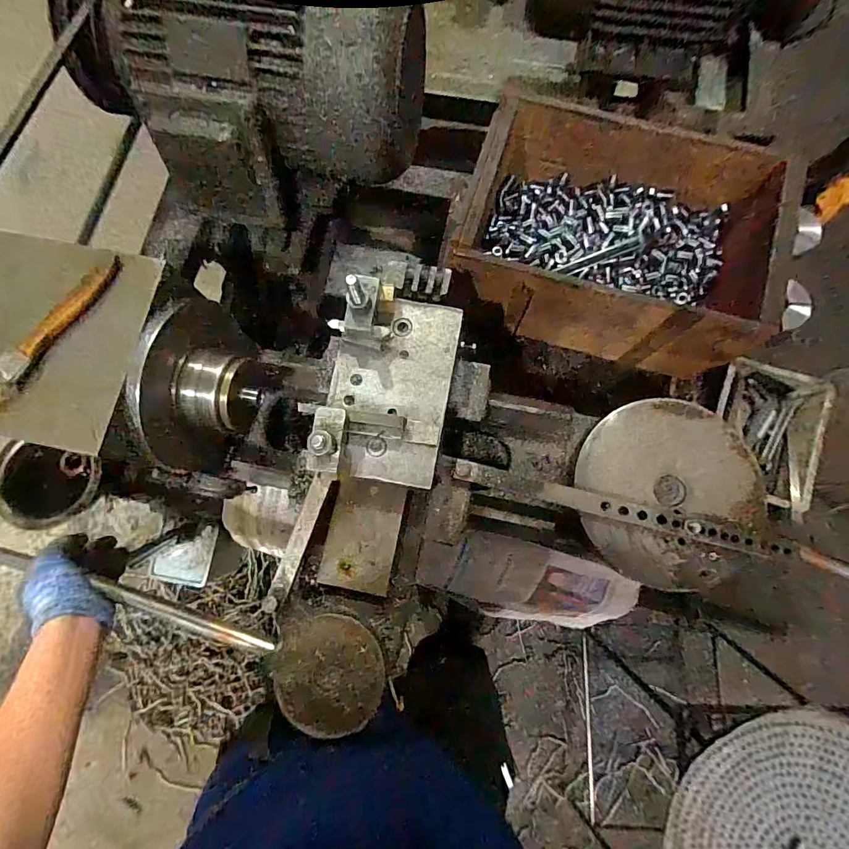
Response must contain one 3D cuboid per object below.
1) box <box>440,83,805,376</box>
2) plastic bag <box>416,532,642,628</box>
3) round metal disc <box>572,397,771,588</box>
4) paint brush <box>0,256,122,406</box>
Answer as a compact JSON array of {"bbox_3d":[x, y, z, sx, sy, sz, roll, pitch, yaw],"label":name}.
[{"bbox_3d":[0.228,-0.238,0.535,0.350,0.143,0.266,15,79,3],"label":"box"},{"bbox_3d":[0.132,0.207,0.555,0.264,0.096,0.107,15,79,3],"label":"plastic bag"},{"bbox_3d":[0.247,0.067,0.428,0.175,0.013,0.181,0,79,0],"label":"round metal disc"},{"bbox_3d":[-0.274,-0.063,0.304,0.020,0.010,0.147,33,81,6],"label":"paint brush"}]

